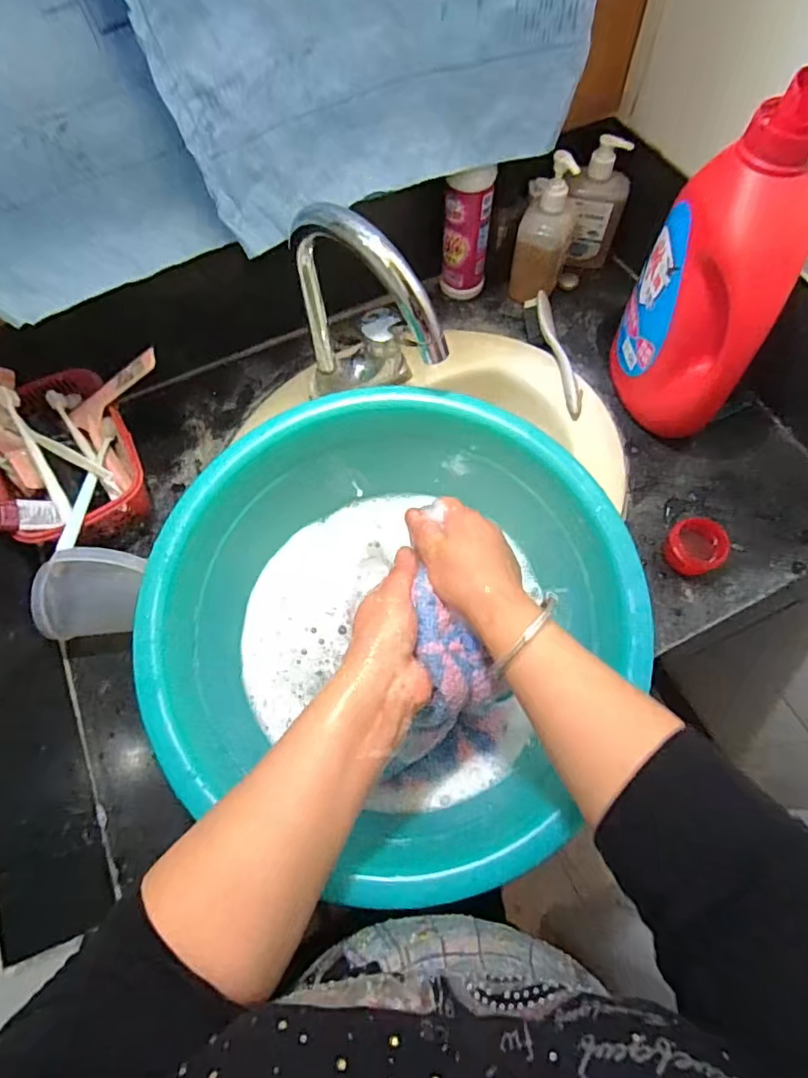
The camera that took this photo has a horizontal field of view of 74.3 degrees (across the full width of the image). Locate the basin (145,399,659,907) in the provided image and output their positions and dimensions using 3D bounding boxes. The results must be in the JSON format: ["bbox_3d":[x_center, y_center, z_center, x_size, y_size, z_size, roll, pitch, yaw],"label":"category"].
[{"bbox_3d":[-0.007,0.061,0.450,0.350,0.131,0.348,-1,66,2],"label":"basin"}]

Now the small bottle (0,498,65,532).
[{"bbox_3d":[-0.393,-0.024,0.544,0.034,0.074,0.030,-47,66,28],"label":"small bottle"}]

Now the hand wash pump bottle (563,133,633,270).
[{"bbox_3d":[0.262,-0.460,0.739,0.080,0.146,0.057,18,68,10],"label":"hand wash pump bottle"}]

